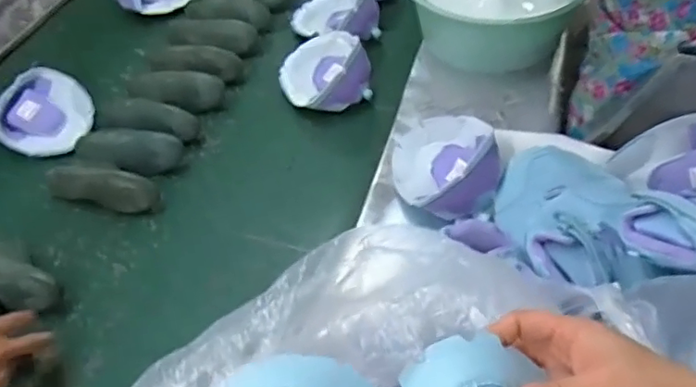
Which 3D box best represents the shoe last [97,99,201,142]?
[{"bbox_3d":[-0.331,-0.124,0.948,0.181,0.041,0.067,17,53,17],"label":"shoe last"}]

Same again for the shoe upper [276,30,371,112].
[{"bbox_3d":[-0.043,-0.216,0.985,0.143,0.077,0.175,-11,50,-5],"label":"shoe upper"}]

